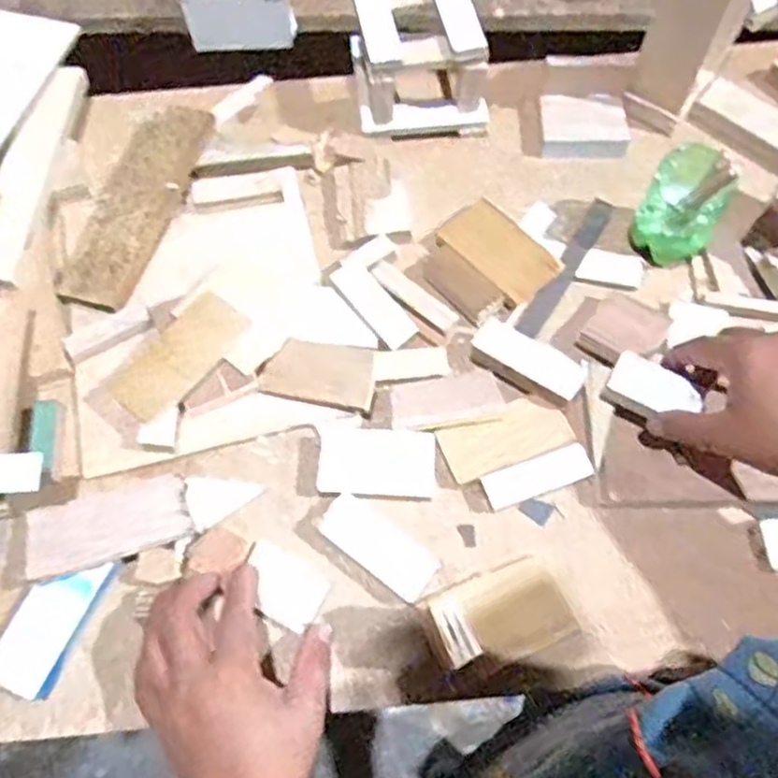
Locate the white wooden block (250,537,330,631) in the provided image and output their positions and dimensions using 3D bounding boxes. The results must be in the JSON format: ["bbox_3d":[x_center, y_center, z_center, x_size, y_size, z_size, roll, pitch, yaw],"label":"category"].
[{"bbox_3d":[-0.069,0.127,0.458,0.055,0.007,0.037,30,71,9],"label":"white wooden block"}]

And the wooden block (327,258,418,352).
[{"bbox_3d":[-0.012,-0.065,0.529,0.029,0.009,0.077,-36,70,-13],"label":"wooden block"}]

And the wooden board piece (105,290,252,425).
[{"bbox_3d":[-0.147,-0.023,0.498,0.043,0.008,0.102,39,74,2],"label":"wooden board piece"}]

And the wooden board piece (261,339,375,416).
[{"bbox_3d":[-0.049,-0.013,0.507,0.078,0.011,0.044,13,67,8],"label":"wooden board piece"}]

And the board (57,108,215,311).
[{"bbox_3d":[-0.208,-0.154,0.570,0.067,0.008,0.189,16,67,9],"label":"board"}]

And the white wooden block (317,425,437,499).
[{"bbox_3d":[-0.008,0.049,0.490,0.080,0.018,0.050,1,66,2],"label":"white wooden block"}]

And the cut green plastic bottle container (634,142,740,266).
[{"bbox_3d":[0.223,-0.140,0.526,0.058,0.088,0.054,26,70,8],"label":"cut green plastic bottle container"}]

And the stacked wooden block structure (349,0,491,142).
[{"bbox_3d":[0.025,-0.284,0.594,0.113,0.075,0.110,-9,68,-3],"label":"stacked wooden block structure"}]

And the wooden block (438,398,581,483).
[{"bbox_3d":[0.082,0.034,0.496,0.089,0.008,0.042,-20,67,-7],"label":"wooden block"}]

